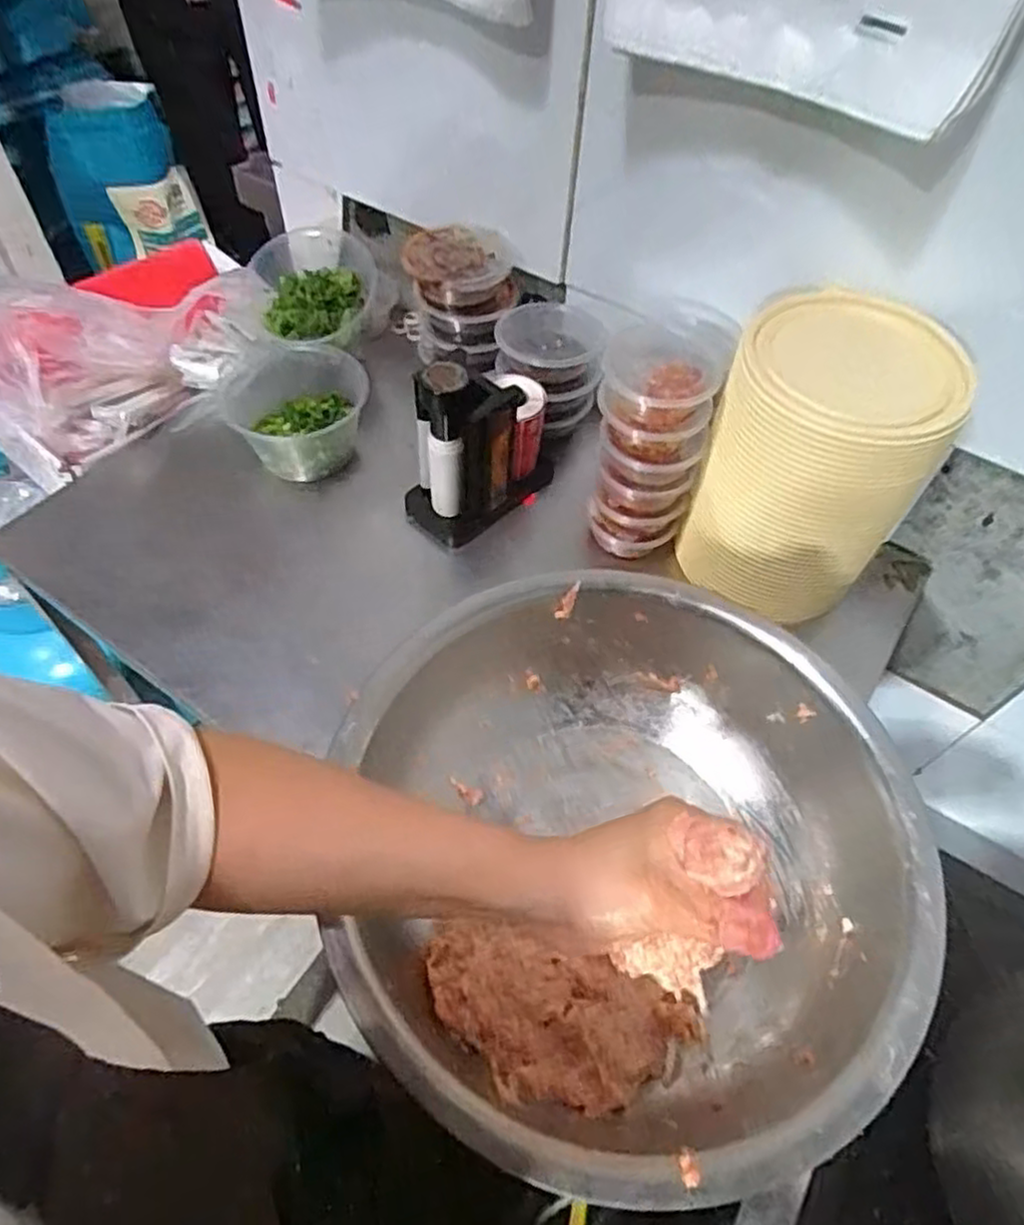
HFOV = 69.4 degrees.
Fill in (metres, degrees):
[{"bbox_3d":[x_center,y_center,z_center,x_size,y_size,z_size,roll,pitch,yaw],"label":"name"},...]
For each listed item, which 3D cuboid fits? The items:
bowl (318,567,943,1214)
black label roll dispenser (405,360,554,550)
[{"bbox_3d":[0.078,0.160,0.500,0.346,0.124,0.362,0,52,-1],"label":"bowl"},{"bbox_3d":[-0.028,-0.161,0.687,0.143,0.169,0.072,-33,61,-23],"label":"black label roll dispenser"}]

